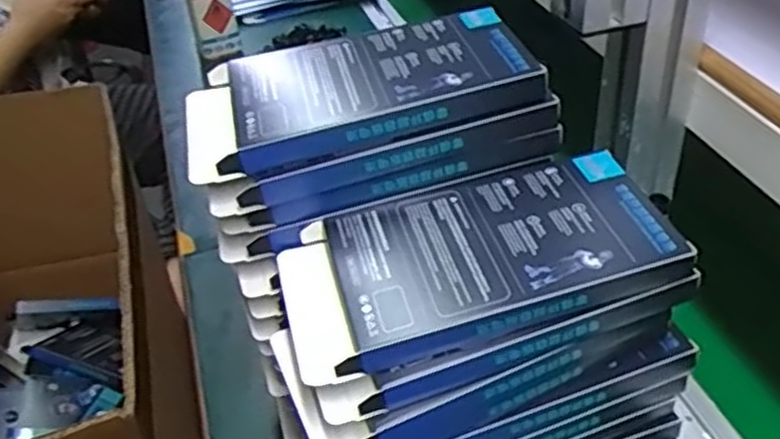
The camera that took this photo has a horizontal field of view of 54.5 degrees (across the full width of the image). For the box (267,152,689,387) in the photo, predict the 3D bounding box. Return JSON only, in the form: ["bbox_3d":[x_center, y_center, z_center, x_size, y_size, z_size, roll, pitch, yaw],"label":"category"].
[{"bbox_3d":[0.041,0.020,0.387,0.191,0.023,0.098,-17,42,-6],"label":"box"}]

